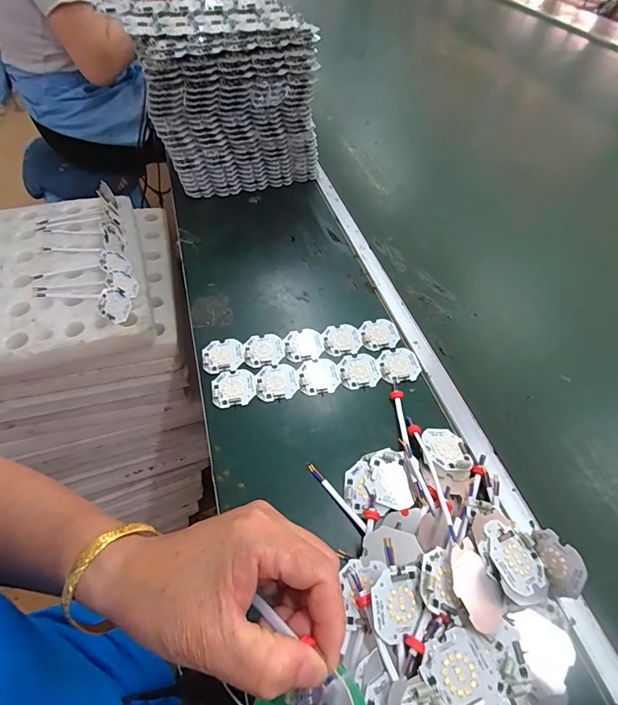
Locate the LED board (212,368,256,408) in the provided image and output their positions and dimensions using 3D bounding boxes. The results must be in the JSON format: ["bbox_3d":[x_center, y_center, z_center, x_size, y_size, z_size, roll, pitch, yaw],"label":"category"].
[{"bbox_3d":[-0.083,0.037,0.438,0.045,0.004,0.047,-4,51,-6],"label":"LED board"}]

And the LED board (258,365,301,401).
[{"bbox_3d":[-0.035,0.033,0.446,0.047,0.004,0.045,-6,52,-8],"label":"LED board"}]

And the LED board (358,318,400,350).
[{"bbox_3d":[0.087,-0.024,0.493,0.048,0.004,0.046,-9,52,-10],"label":"LED board"}]

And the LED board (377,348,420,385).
[{"bbox_3d":[0.105,0.014,0.464,0.047,0.004,0.046,-7,52,-9],"label":"LED board"}]

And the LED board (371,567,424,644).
[{"bbox_3d":[0.065,0.186,0.293,0.041,0.004,0.045,-1,70,-14],"label":"LED board"}]

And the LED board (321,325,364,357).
[{"bbox_3d":[0.041,-0.017,0.485,0.046,0.004,0.046,-7,52,-9],"label":"LED board"}]

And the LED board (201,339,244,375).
[{"bbox_3d":[-0.101,0.003,0.463,0.046,0.004,0.046,-7,52,-9],"label":"LED board"}]

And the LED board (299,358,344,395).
[{"bbox_3d":[0.012,0.026,0.452,0.047,0.004,0.045,-7,52,-8],"label":"LED board"}]

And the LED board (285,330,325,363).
[{"bbox_3d":[-0.005,-0.010,0.478,0.047,0.004,0.048,-1,51,-4],"label":"LED board"}]

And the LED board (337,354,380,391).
[{"bbox_3d":[0.058,0.021,0.459,0.047,0.004,0.047,-4,51,-6],"label":"LED board"}]

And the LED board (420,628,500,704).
[{"bbox_3d":[0.104,0.220,0.272,0.043,0.006,0.046,-17,54,-16],"label":"LED board"}]

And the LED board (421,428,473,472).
[{"bbox_3d":[0.137,0.094,0.393,0.043,0.005,0.047,-4,51,-6],"label":"LED board"}]

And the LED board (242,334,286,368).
[{"bbox_3d":[-0.054,-0.004,0.470,0.047,0.004,0.046,-5,51,-7],"label":"LED board"}]

